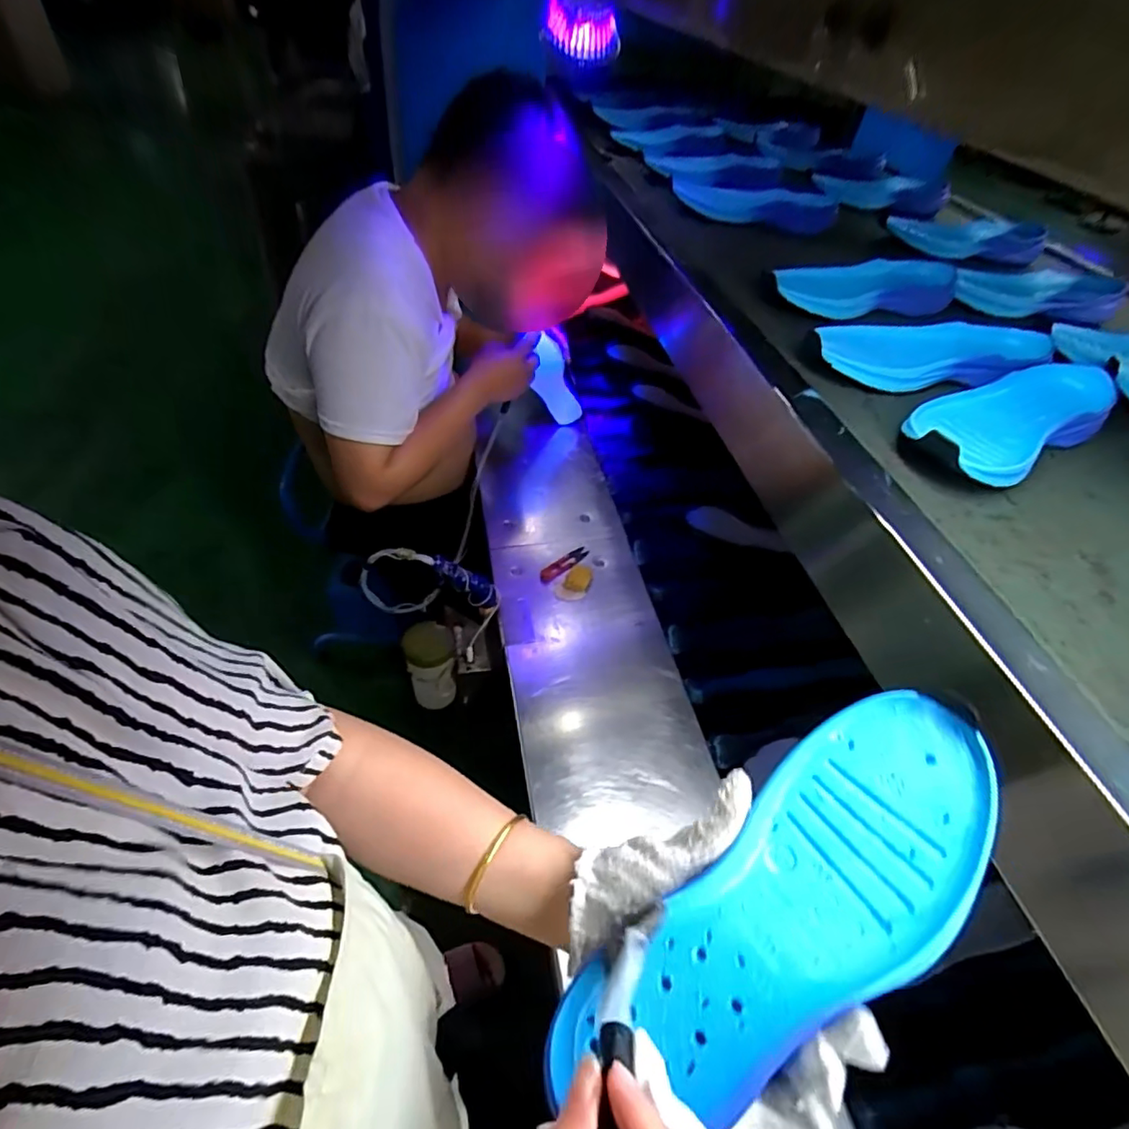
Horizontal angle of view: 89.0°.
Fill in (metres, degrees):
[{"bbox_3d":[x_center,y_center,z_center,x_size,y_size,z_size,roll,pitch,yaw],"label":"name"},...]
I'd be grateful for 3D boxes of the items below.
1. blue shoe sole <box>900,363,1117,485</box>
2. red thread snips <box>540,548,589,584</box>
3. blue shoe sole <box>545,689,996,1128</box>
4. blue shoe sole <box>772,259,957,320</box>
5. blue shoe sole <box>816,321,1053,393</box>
[{"bbox_3d":[0.401,-0.134,0.516,0.275,0.041,0.102,-23,55,-28],"label":"blue shoe sole"},{"bbox_3d":[0.000,0.000,0.938,0.099,0.008,0.028,-30,58,-31],"label":"red thread snips"},{"bbox_3d":[0.111,0.166,0.279,0.247,0.025,0.091,-38,59,-10],"label":"blue shoe sole"},{"bbox_3d":[0.371,-0.340,0.701,0.239,0.043,0.082,-11,50,-19],"label":"blue shoe sole"},{"bbox_3d":[0.377,-0.213,0.591,0.255,0.034,0.097,3,47,-7],"label":"blue shoe sole"}]

